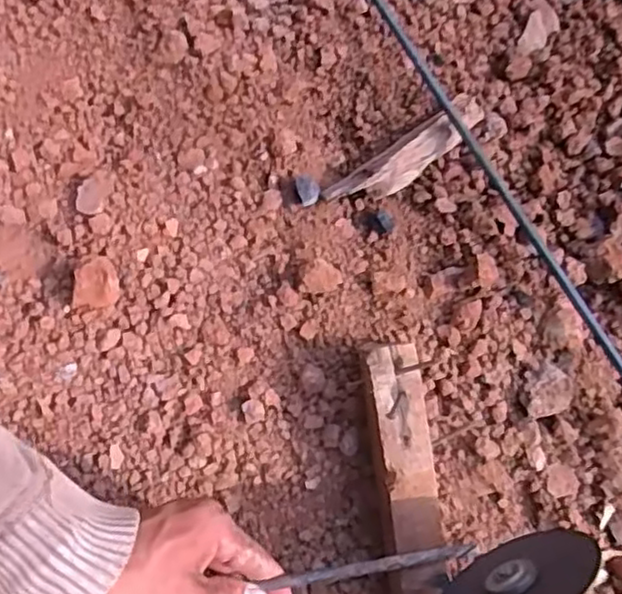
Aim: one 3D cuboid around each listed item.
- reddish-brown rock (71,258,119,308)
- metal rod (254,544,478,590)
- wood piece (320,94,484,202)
[{"bbox_3d":[-0.157,-0.010,0.510,0.028,0.019,0.039,8,79,1],"label":"reddish-brown rock"},{"bbox_3d":[0.039,0.168,0.431,0.129,0.007,0.010,-5,79,-13],"label":"metal rod"},{"bbox_3d":[0.075,-0.108,0.529,0.134,0.022,0.034,-33,81,-6],"label":"wood piece"}]

